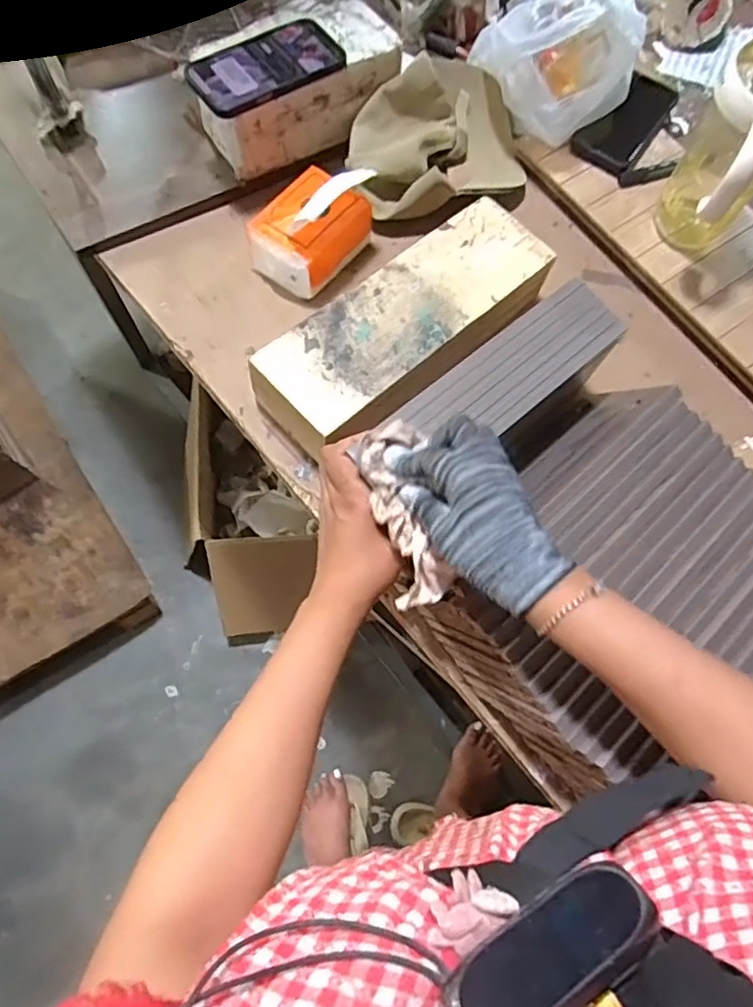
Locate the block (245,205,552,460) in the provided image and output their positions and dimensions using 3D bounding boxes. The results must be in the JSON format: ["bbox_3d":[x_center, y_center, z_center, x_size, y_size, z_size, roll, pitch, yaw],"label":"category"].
[{"bbox_3d":[0.037,-0.187,0.637,0.347,0.072,0.117,-41,75,-17],"label":"block"}]

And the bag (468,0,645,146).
[{"bbox_3d":[0.207,-0.513,0.706,0.190,0.167,0.108,16,68,4],"label":"bag"}]

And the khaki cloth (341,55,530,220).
[{"bbox_3d":[0.073,-0.436,0.737,0.232,0.085,0.154,-32,72,-15],"label":"khaki cloth"}]

